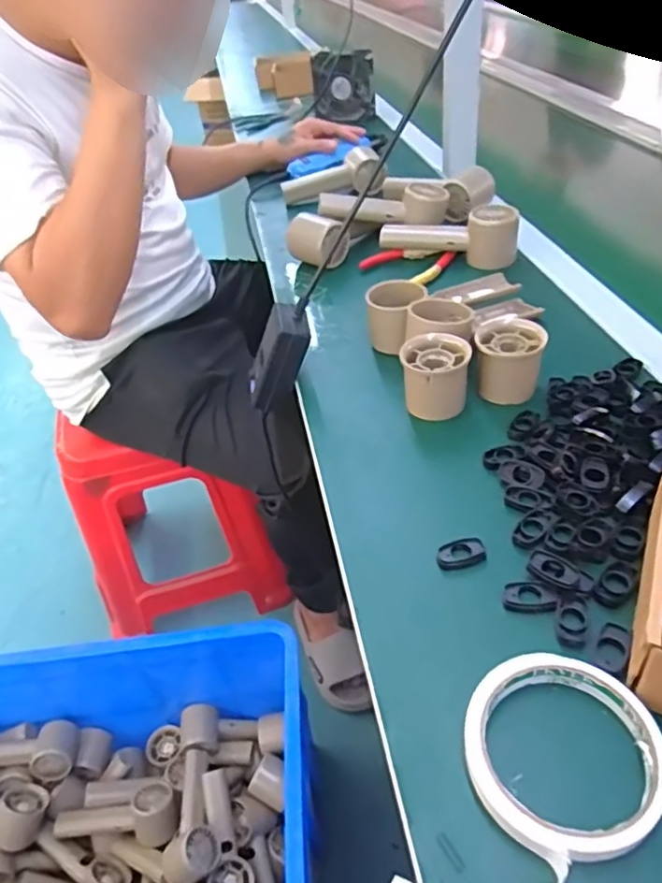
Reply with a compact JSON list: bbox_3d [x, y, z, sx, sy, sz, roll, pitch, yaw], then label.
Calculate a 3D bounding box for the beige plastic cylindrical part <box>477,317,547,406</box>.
[{"bbox_3d":[0.151,-0.066,0.531,0.056,0.059,0.050,8,43,16],"label":"beige plastic cylindrical part"}]

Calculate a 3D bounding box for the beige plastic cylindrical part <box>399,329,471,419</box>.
[{"bbox_3d":[0.089,-0.051,0.523,0.053,0.067,0.050,-2,41,5],"label":"beige plastic cylindrical part"}]

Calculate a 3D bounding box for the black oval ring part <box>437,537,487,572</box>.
[{"bbox_3d":[0.088,0.075,0.415,0.032,0.010,0.019,-16,42,-11],"label":"black oval ring part"}]

